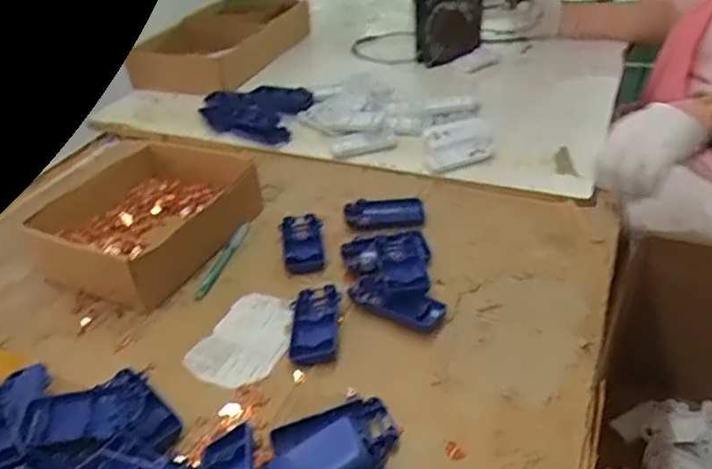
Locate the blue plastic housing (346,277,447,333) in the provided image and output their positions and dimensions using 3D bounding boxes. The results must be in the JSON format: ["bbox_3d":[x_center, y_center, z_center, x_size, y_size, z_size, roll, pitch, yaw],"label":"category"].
[{"bbox_3d":[0.037,0.066,0.606,0.095,0.019,0.044,16,42,25],"label":"blue plastic housing"}]

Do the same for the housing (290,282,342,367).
[{"bbox_3d":[-0.040,0.085,0.591,0.045,0.013,0.097,-4,37,1],"label":"housing"}]

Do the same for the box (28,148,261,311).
[{"bbox_3d":[-0.241,-0.020,0.713,0.190,0.065,0.212,12,40,21],"label":"box"}]

